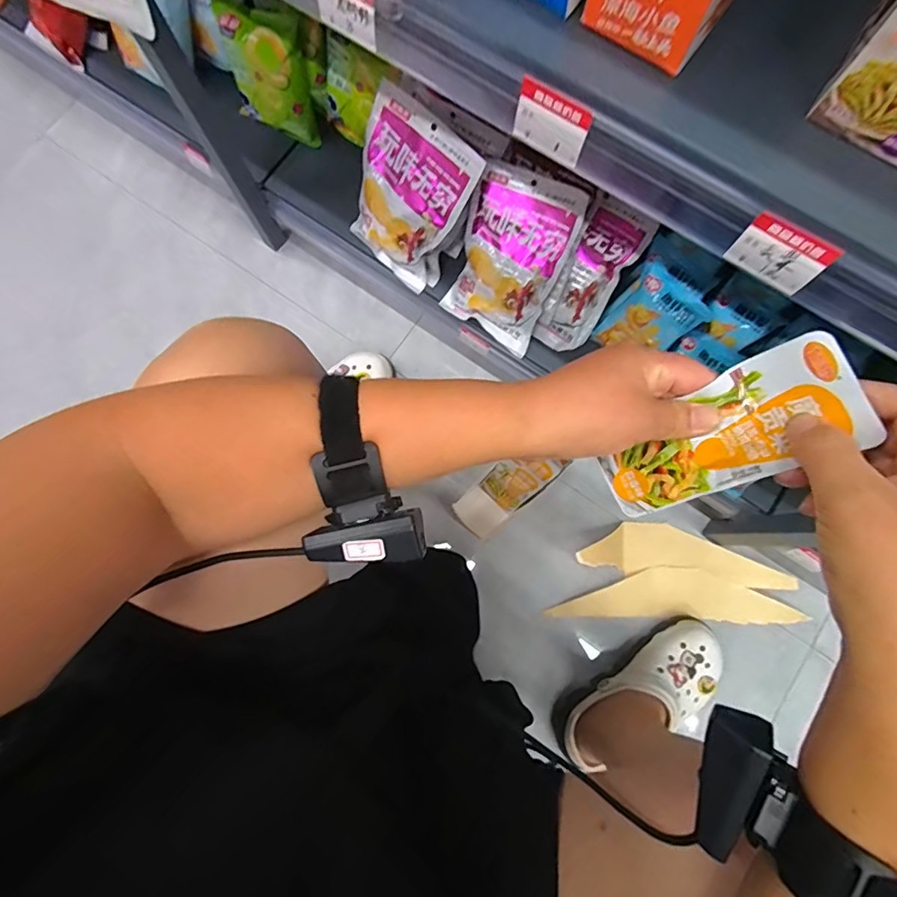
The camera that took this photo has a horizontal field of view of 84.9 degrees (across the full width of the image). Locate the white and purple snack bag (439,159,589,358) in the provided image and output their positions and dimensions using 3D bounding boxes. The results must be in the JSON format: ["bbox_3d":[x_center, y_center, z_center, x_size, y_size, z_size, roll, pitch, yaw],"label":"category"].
[{"bbox_3d":[0.081,-0.250,0.655,0.138,0.027,0.205,30,122,9],"label":"white and purple snack bag"}]

